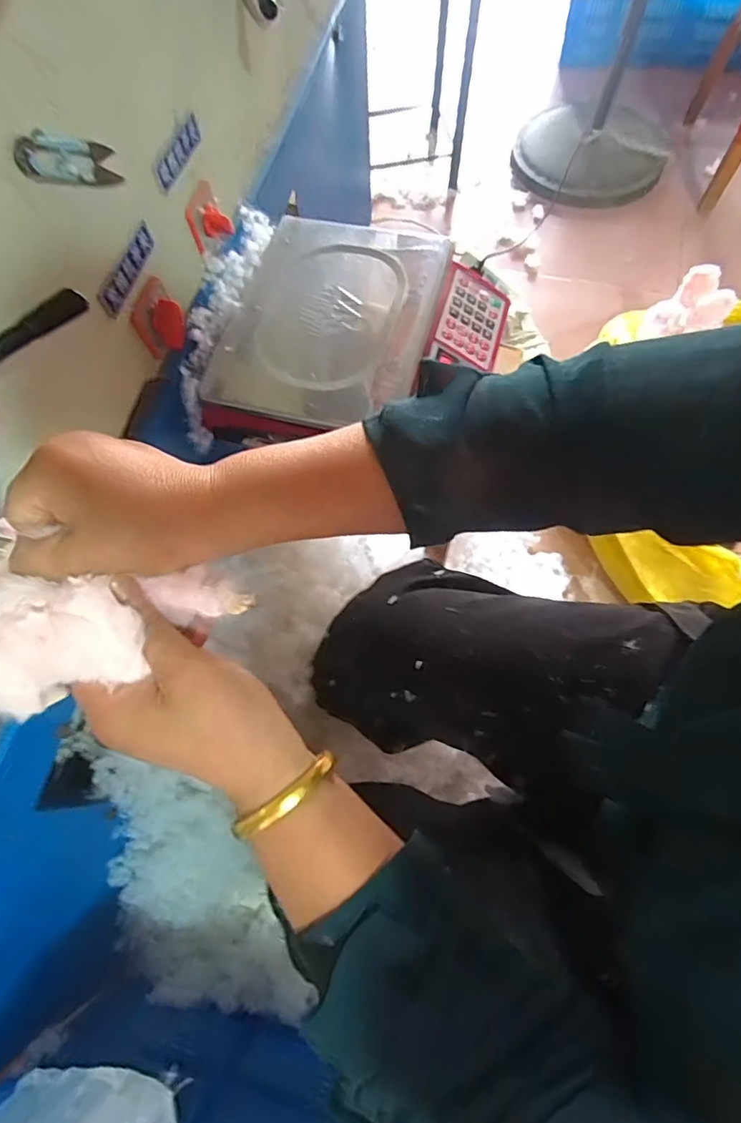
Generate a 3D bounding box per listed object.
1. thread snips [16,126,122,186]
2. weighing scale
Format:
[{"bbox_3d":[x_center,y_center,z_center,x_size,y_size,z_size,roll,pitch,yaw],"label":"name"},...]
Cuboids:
[{"bbox_3d":[-0.229,-0.309,0.398,0.010,0.030,0.115,10,36,6],"label":"thread snips"},{"bbox_3d":[-0.007,-0.264,0.617,0.302,0.071,0.301,15,70,8],"label":"weighing scale"}]

